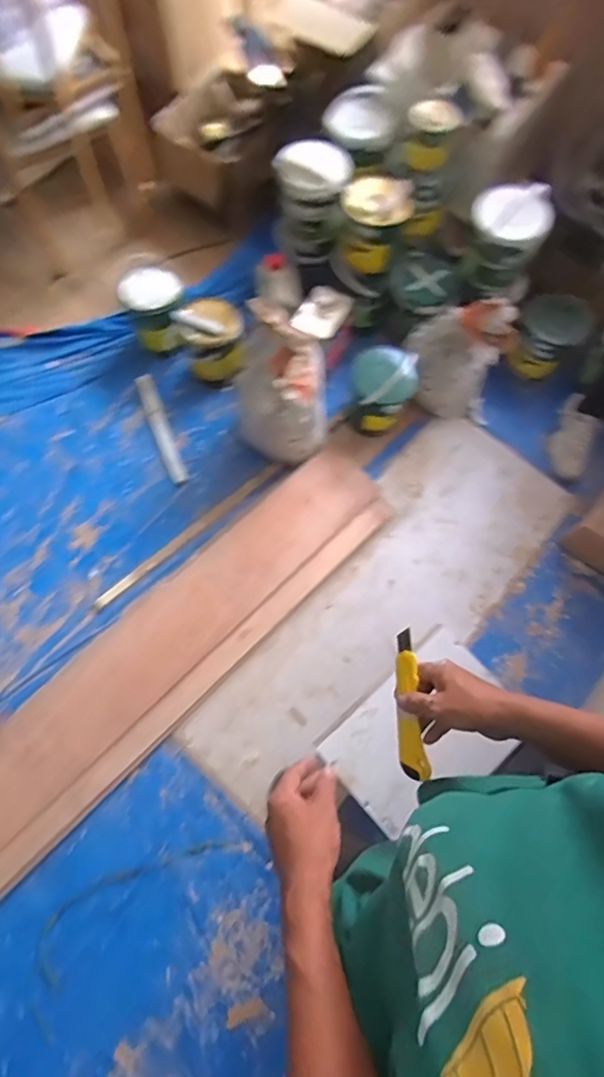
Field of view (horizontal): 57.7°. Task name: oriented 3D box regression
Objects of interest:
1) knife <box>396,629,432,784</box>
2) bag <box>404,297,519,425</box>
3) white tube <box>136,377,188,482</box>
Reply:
[{"bbox_3d":[0.126,0.193,0.639,0.029,0.023,0.169,-4,89,-3],"label":"knife"},{"bbox_3d":[0.474,-0.544,1.646,0.305,0.330,0.216,11,72,3],"label":"bag"},{"bbox_3d":[-0.443,-0.346,1.722,0.059,0.065,0.358,-20,73,-7],"label":"white tube"}]

